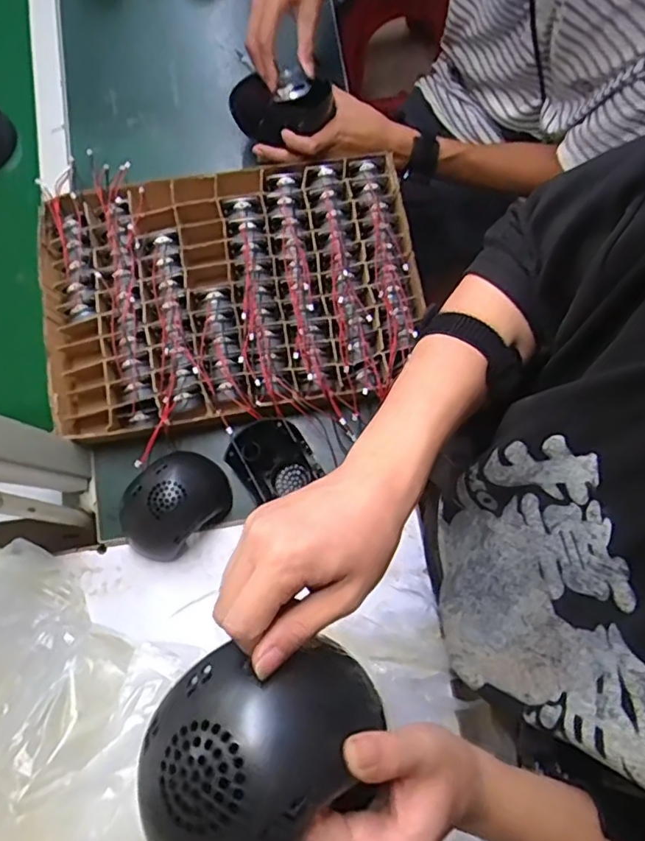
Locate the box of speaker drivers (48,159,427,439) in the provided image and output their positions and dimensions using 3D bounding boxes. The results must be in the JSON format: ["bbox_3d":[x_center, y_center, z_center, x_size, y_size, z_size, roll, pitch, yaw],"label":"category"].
[{"bbox_3d":[-0.111,-0.153,0.718,0.446,0.063,0.326,-9,80,-2],"label":"box of speaker drivers"}]

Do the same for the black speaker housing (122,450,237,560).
[{"bbox_3d":[-0.173,0.095,0.650,0.124,0.063,0.094,-40,82,-7],"label":"black speaker housing"}]

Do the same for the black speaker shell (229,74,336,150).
[{"bbox_3d":[-0.051,-0.396,0.727,0.128,0.049,0.074,-3,79,-1],"label":"black speaker shell"}]

